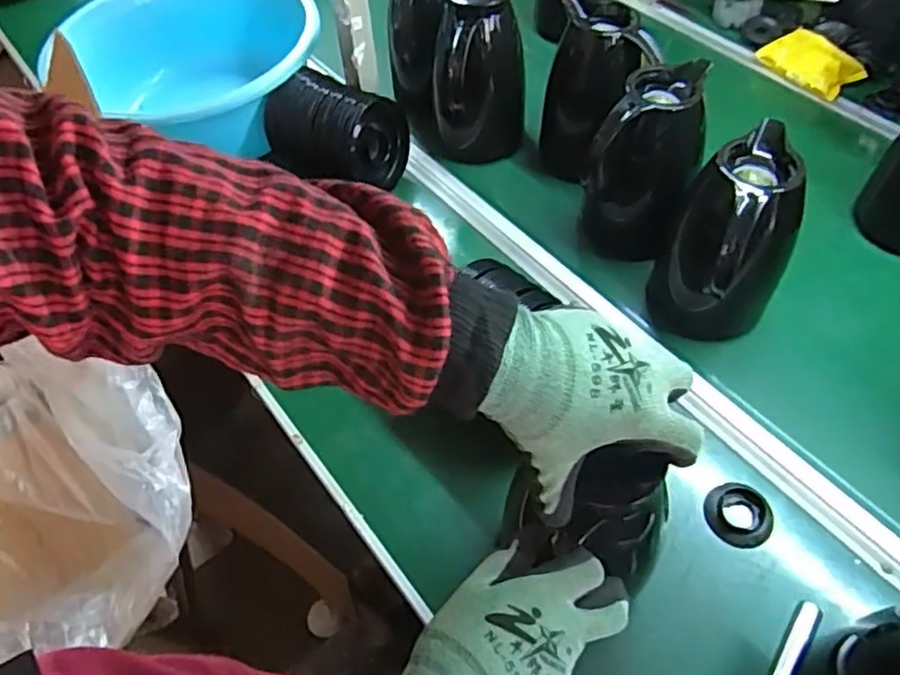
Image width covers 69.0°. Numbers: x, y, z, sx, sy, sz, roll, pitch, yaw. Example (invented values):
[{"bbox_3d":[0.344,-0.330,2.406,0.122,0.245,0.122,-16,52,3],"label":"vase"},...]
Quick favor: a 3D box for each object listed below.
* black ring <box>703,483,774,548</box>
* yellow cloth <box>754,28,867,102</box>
[{"bbox_3d":[0.268,0.165,0.609,0.054,0.013,0.059,-2,55,2],"label":"black ring"},{"bbox_3d":[0.493,-0.377,0.897,0.062,0.012,0.125,-46,68,15],"label":"yellow cloth"}]

